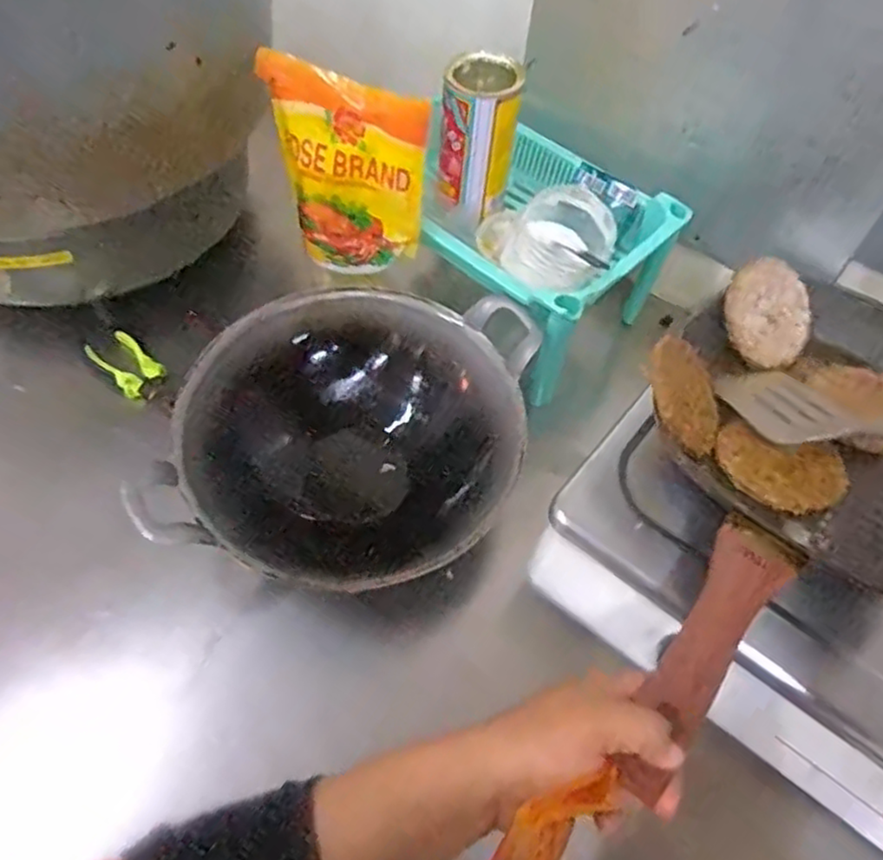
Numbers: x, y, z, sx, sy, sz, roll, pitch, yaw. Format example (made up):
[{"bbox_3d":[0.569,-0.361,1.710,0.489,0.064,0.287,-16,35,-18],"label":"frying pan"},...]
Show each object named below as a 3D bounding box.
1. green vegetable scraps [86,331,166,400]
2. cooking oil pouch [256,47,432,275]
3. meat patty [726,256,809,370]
[{"bbox_3d":[-0.313,-0.067,0.678,0.079,0.021,0.046,40,62,21],"label":"green vegetable scraps"},{"bbox_3d":[-0.087,-0.220,0.597,0.144,0.163,0.056,20,57,9],"label":"cooking oil pouch"},{"bbox_3d":[0.257,-0.092,0.541,0.071,0.017,0.085,-12,97,-16],"label":"meat patty"}]

